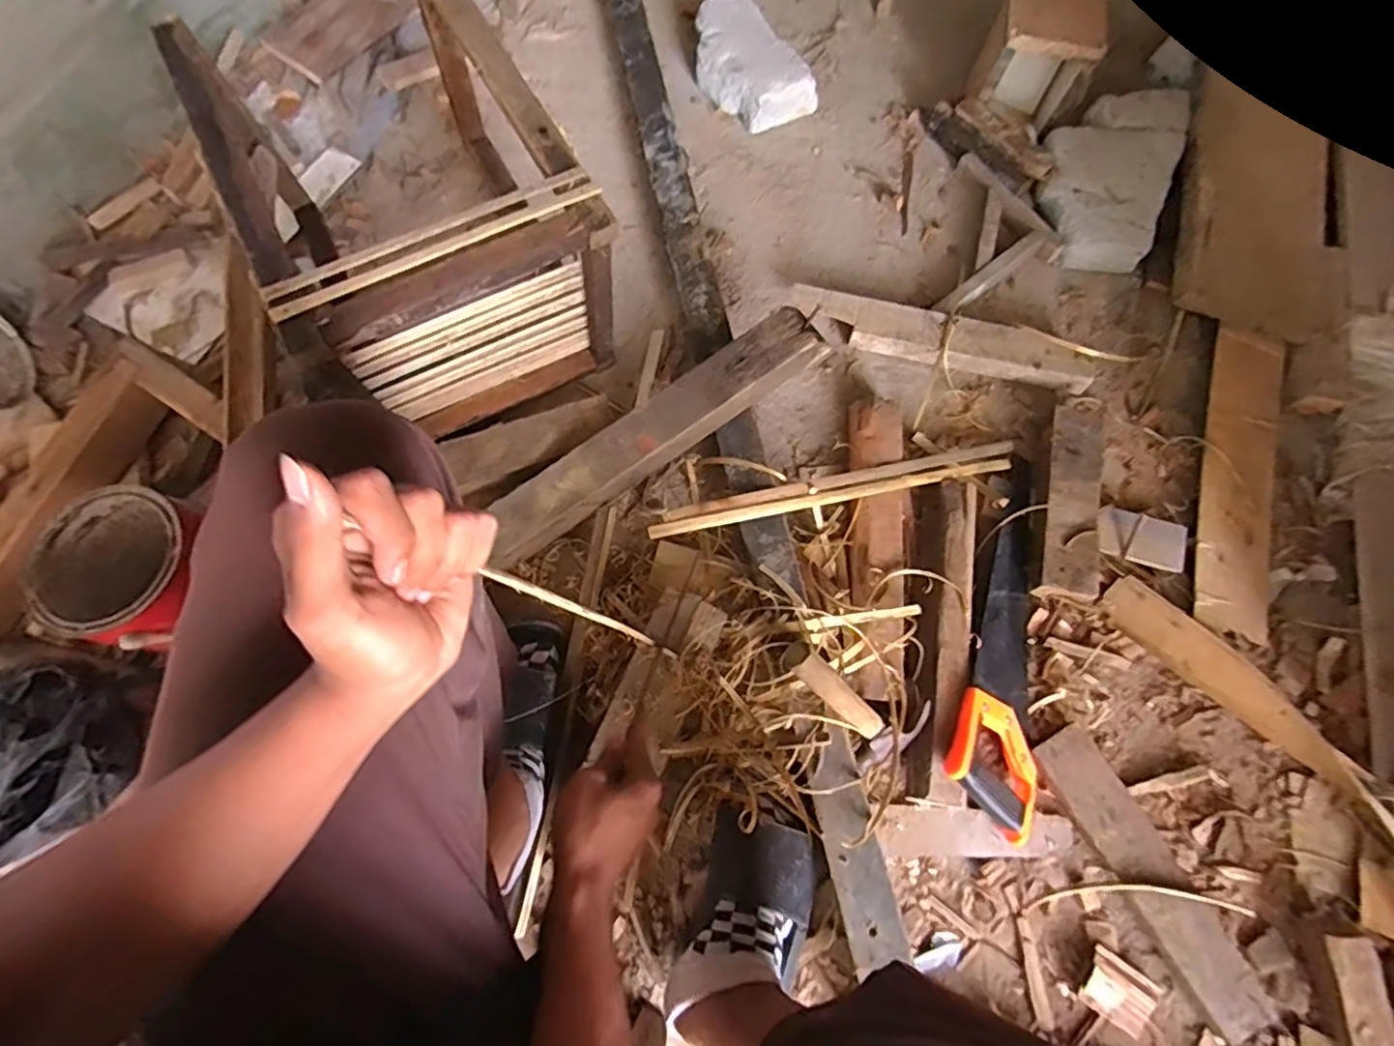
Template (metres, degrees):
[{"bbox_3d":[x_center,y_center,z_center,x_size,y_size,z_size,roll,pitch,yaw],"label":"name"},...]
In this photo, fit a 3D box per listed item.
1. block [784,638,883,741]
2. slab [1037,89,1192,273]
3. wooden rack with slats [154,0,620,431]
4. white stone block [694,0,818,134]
[{"bbox_3d":[0.139,0.172,0.639,0.167,0.028,0.030,45,74,-34],"label":"block"},{"bbox_3d":[0.584,-0.502,0.913,0.168,0.062,0.288,19,75,4],"label":"slab"},{"bbox_3d":[-0.301,-0.330,0.712,0.297,0.308,0.377,-30,77,-9],"label":"wooden rack with slats"},{"bbox_3d":[0.074,-0.702,0.968,0.120,0.064,0.217,-36,78,-10],"label":"white stone block"}]

